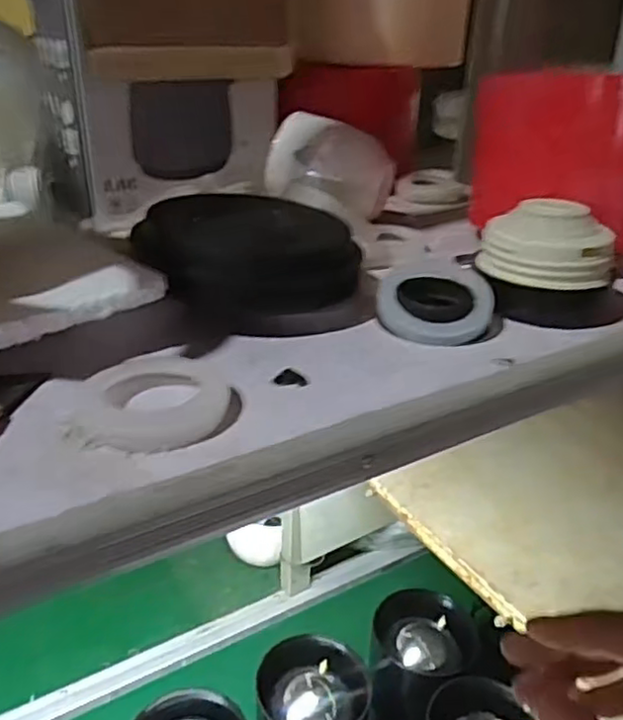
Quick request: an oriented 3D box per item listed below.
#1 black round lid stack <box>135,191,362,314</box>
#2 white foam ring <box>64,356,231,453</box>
[{"bbox_3d":[-0.031,-0.058,0.351,0.112,0.037,0.101,1,26,-1],"label":"black round lid stack"},{"bbox_3d":[-0.062,0.015,0.259,0.056,0.009,0.060,1,26,-1],"label":"white foam ring"}]

